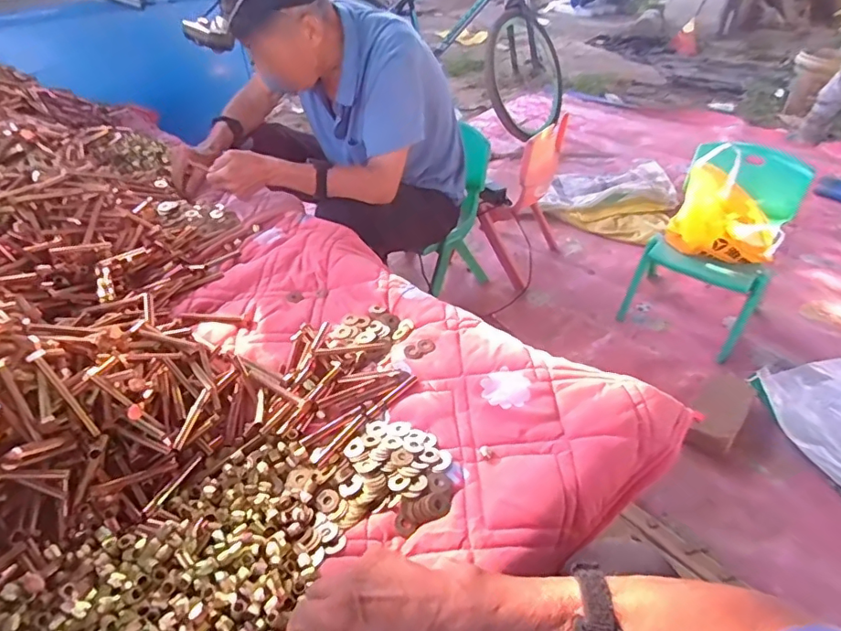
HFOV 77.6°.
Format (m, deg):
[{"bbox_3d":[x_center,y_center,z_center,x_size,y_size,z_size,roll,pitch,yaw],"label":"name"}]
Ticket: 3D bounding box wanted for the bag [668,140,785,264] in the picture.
[{"bbox_3d":[0.815,-0.276,1.380,0.257,0.246,0.117,22,42,23],"label":"bag"}]

